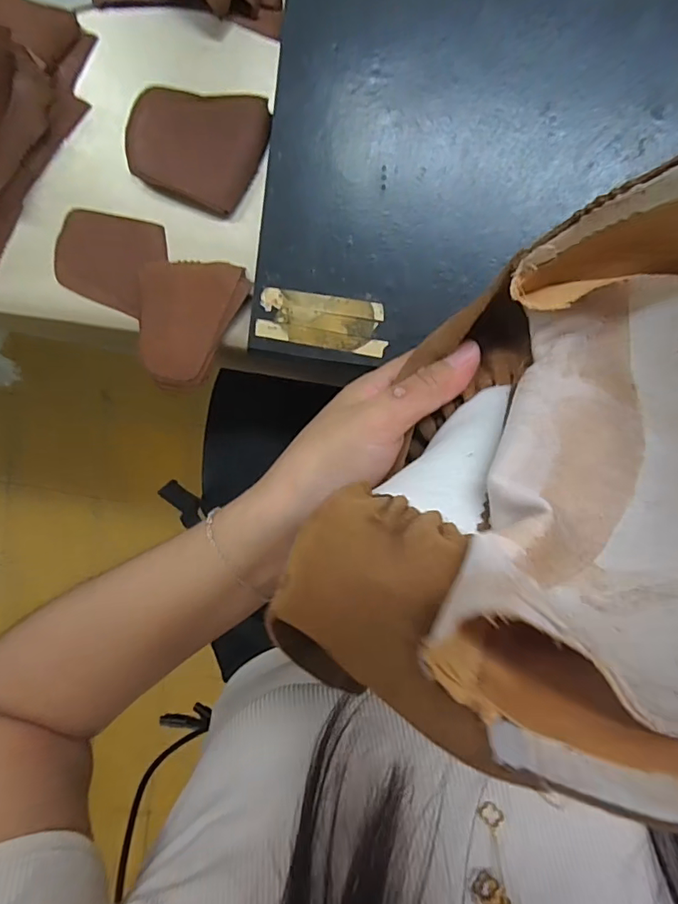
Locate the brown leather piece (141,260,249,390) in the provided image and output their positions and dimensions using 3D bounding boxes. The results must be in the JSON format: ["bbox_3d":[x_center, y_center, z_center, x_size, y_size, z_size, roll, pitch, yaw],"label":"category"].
[{"bbox_3d":[-0.096,-0.083,0.330,0.071,0.012,0.080,3,100,2],"label":"brown leather piece"}]

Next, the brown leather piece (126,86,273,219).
[{"bbox_3d":[-0.091,-0.197,0.315,0.084,0.006,0.069,25,100,-2],"label":"brown leather piece"}]

